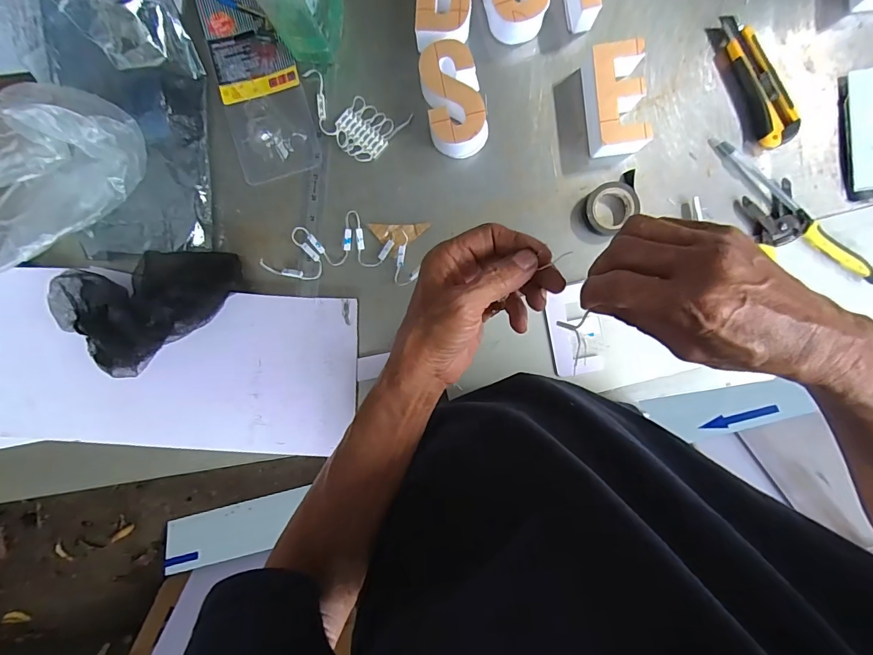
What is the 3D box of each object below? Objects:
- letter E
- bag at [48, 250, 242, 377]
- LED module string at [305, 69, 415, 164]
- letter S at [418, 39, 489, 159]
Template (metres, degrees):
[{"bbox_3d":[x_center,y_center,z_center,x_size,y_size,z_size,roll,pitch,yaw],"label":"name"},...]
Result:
[{"bbox_3d":[0.205,-0.255,0.487,0.055,0.044,0.116,-7,93,2],"label":"letter E"},{"bbox_3d":[-0.341,-0.020,0.508,0.202,0.063,0.129,-14,93,3],"label":"bag"},{"bbox_3d":[-0.106,-0.252,0.519,0.133,0.008,0.073,24,94,1],"label":"LED module string"},{"bbox_3d":[0.021,-0.263,0.495,0.067,0.045,0.115,-12,93,3],"label":"letter S"}]

